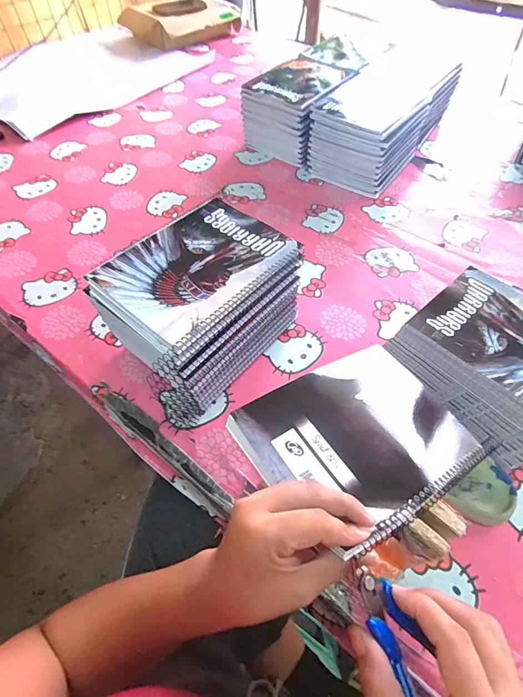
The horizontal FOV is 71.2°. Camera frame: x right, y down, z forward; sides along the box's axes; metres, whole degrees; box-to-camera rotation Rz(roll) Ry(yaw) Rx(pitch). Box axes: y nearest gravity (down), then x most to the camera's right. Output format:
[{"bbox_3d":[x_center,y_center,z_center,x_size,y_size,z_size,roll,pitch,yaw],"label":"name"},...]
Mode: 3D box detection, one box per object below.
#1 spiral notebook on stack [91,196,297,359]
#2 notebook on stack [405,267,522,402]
[{"bbox_3d":[-0.071,-0.095,0.415,0.147,0.013,0.202,35,62,21],"label":"spiral notebook on stack"},{"bbox_3d":[0.290,-0.010,0.415,0.143,0.006,0.196,-37,63,-23],"label":"notebook on stack"}]

